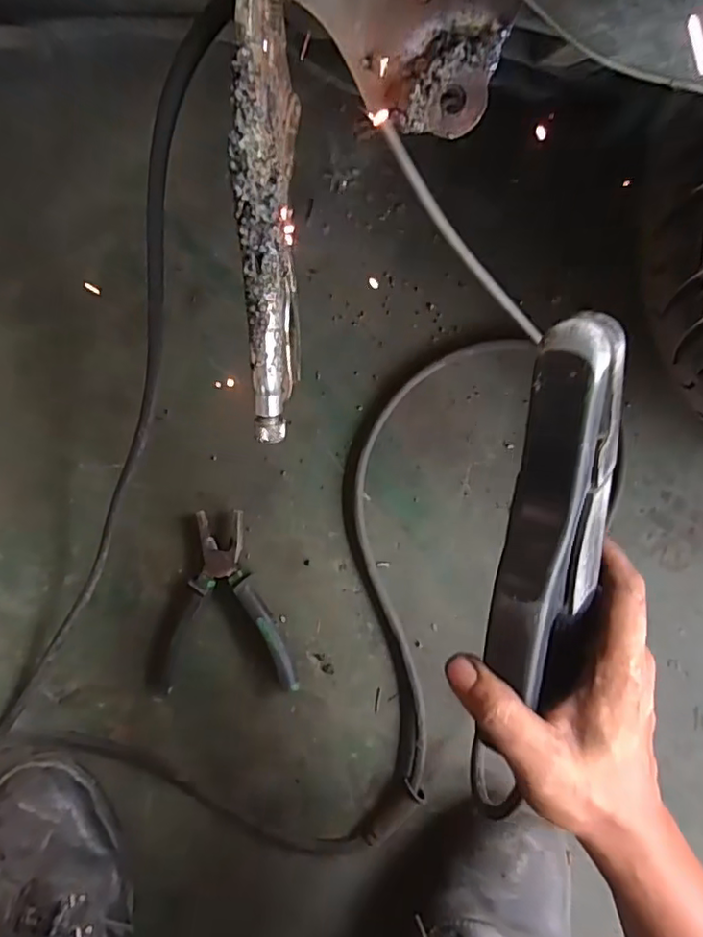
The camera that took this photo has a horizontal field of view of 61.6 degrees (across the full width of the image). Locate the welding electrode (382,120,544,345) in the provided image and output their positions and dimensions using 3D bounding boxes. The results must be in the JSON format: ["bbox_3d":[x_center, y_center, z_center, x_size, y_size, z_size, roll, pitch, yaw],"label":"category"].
[{"bbox_3d":[0.045,-0.098,0.249,0.009,0.004,0.112,-36,88,30],"label":"welding electrode"}]

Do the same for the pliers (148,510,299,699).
[{"bbox_3d":[-0.123,0.121,0.535,0.132,0.021,0.158,-6,86,7],"label":"pliers"}]

